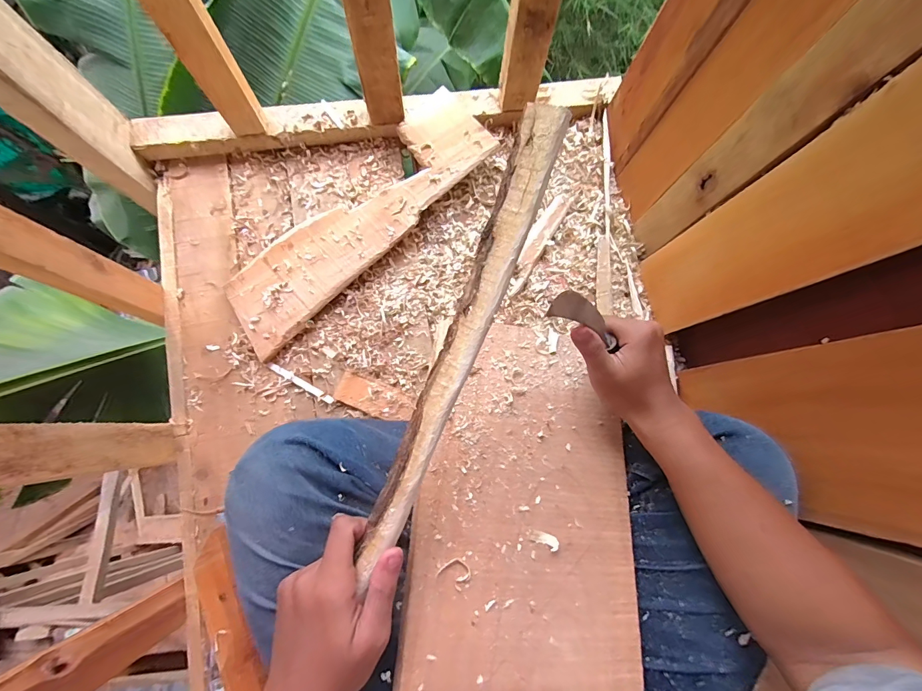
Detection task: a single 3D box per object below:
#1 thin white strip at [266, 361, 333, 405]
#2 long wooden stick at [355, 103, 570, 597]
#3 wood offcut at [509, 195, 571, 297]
[{"bbox_3d":[-0.225,0.052,0.548,0.105,0.004,0.011,30,80,4],"label":"thin white strip"},{"bbox_3d":[-0.002,0.005,0.265,0.030,0.015,0.329,22,96,3],"label":"long wooden stick"},{"bbox_3d":[0.115,-0.157,0.587,0.028,0.017,0.175,31,80,4],"label":"wood offcut"}]

